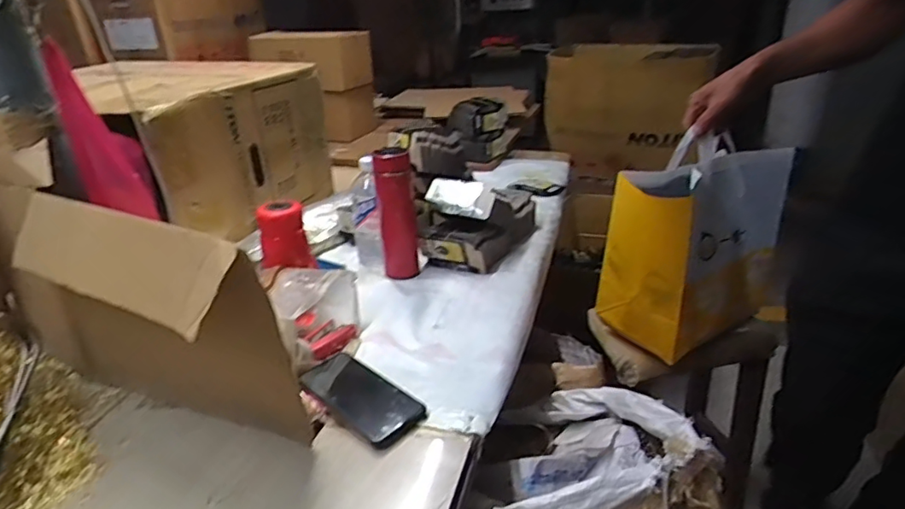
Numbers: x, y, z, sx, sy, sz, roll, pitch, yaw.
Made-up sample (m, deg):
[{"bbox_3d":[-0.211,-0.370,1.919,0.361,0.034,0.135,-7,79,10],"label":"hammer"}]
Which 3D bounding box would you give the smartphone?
[{"bbox_3d":[-0.113,0.169,0.675,0.173,0.017,0.080,20,33,39],"label":"smartphone"}]

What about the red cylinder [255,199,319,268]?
[{"bbox_3d":[-0.250,-0.029,0.826,0.072,0.088,0.065,-11,26,-17],"label":"red cylinder"}]

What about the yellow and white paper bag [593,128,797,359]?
[{"bbox_3d":[0.452,-0.028,1.083,0.338,0.336,0.200,-18,29,-29],"label":"yellow and white paper bag"}]

